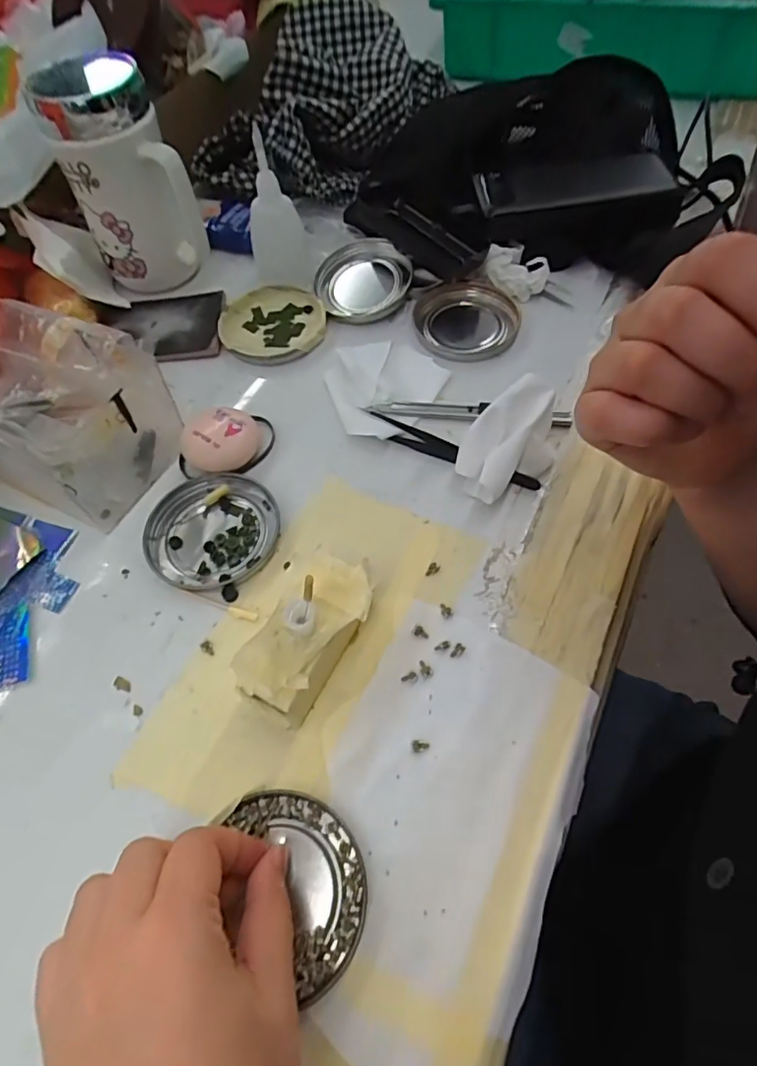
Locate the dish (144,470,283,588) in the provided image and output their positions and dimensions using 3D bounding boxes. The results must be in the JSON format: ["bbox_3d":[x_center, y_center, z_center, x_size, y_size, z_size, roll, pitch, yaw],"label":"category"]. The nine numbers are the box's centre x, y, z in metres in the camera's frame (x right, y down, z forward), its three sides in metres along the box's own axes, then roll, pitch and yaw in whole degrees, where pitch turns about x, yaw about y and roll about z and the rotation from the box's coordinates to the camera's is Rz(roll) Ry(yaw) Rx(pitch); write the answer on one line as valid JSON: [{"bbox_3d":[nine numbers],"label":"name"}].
[{"bbox_3d":[-0.100,-0.002,0.339,0.077,0.008,0.075,-1,59,2],"label":"dish"}]

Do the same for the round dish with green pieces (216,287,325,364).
[{"bbox_3d":[-0.082,-0.162,0.430,0.078,0.011,0.082,-1,59,2],"label":"round dish with green pieces"}]

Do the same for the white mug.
[{"bbox_3d":[-0.183,-0.252,0.413,0.076,0.139,0.075,-24,61,-11],"label":"white mug"}]

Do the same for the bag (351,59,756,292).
[{"bbox_3d":[0.146,-0.310,0.467,0.294,0.085,0.245,9,60,8],"label":"bag"}]

